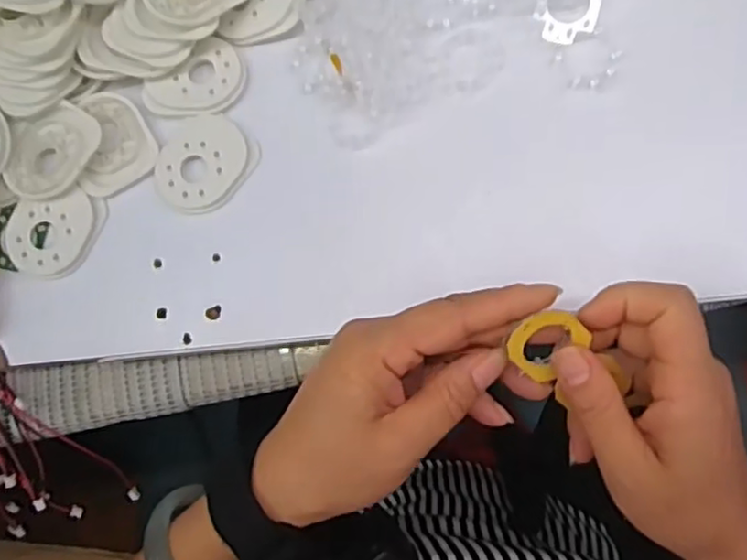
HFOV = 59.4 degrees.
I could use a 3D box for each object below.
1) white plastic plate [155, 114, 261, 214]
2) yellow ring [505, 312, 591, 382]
[{"bbox_3d":[-0.096,-0.065,0.362,0.047,0.007,0.054,39,90,4],"label":"white plastic plate"},{"bbox_3d":[0.074,0.028,0.282,0.031,0.005,0.033,-5,121,-9],"label":"yellow ring"}]

